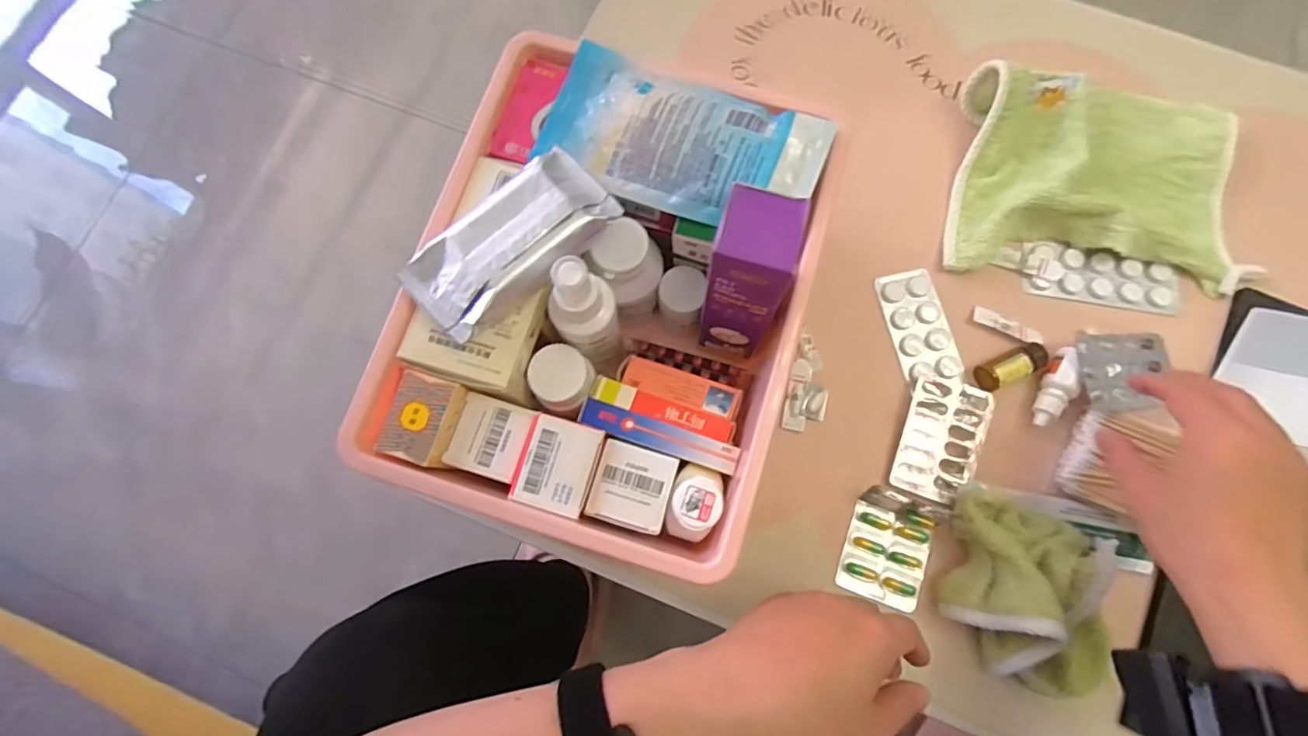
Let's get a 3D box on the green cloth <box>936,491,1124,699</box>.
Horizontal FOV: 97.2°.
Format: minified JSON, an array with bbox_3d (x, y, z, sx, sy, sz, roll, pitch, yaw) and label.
[{"bbox_3d":[0.248,0.147,0.371,0.101,0.061,0.114,14,78,5],"label":"green cloth"}]

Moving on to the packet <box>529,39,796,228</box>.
[{"bbox_3d":[0.004,-0.148,0.367,0.149,0.018,0.092,21,78,6],"label":"packet"}]

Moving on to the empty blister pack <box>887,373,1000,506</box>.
[{"bbox_3d":[0.211,0.052,0.422,0.056,0.009,0.087,19,78,6],"label":"empty blister pack"}]

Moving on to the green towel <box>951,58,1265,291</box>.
[{"bbox_3d":[0.352,-0.154,0.456,0.215,0.052,0.166,7,77,3],"label":"green towel"}]

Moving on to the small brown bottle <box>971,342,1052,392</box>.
[{"bbox_3d":[0.267,-0.001,0.429,0.050,0.016,0.020,-24,77,-4],"label":"small brown bottle"}]

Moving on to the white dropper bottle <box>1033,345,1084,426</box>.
[{"bbox_3d":[0.297,0.014,0.421,0.022,0.015,0.060,24,79,7],"label":"white dropper bottle"}]

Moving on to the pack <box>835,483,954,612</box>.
[{"bbox_3d":[0.167,0.127,0.401,0.059,0.036,0.072,20,78,6],"label":"pack"}]

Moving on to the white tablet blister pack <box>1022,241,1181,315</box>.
[{"bbox_3d":[0.352,-0.071,0.455,0.120,0.010,0.041,12,77,4],"label":"white tablet blister pack"}]

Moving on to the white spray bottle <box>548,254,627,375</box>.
[{"bbox_3d":[-0.041,-0.028,0.371,0.038,0.137,0.032,-39,79,-7],"label":"white spray bottle"}]

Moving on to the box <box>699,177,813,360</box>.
[{"bbox_3d":[0.055,-0.049,0.345,0.042,0.153,0.041,16,78,5],"label":"box"}]

